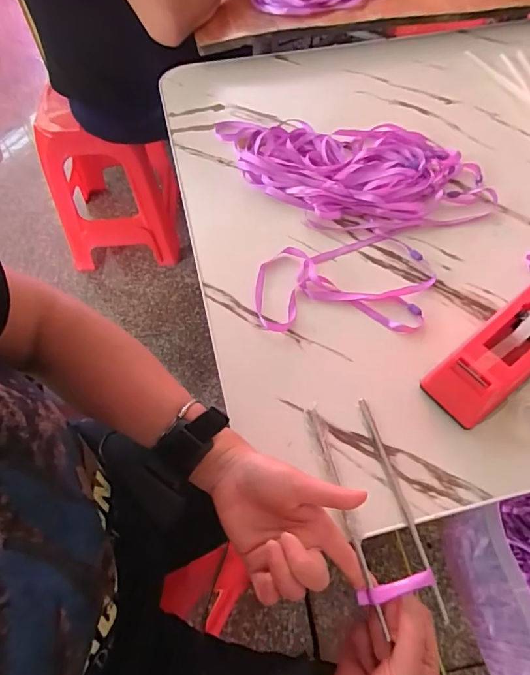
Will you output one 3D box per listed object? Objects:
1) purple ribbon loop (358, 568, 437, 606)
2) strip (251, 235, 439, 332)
[{"bbox_3d":[0.100,0.192,0.320,0.061,0.006,0.012,-14,62,-4],"label":"purple ribbon loop"},{"bbox_3d":[0.093,-0.068,0.481,0.202,0.009,0.139,1,58,0],"label":"strip"}]

